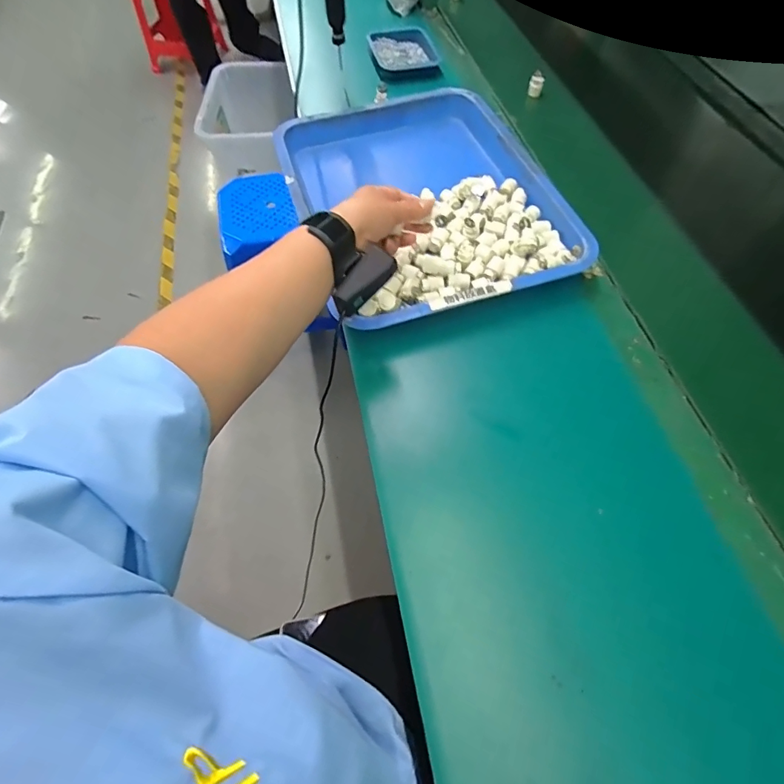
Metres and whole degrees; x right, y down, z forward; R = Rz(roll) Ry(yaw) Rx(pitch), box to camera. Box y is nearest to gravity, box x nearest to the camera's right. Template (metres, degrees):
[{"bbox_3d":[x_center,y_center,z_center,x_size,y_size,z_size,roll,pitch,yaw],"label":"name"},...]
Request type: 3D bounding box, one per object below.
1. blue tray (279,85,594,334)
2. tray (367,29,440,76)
[{"bbox_3d":[0.037,-0.281,0.636,0.346,0.064,0.454,-15,61,-9],"label":"blue tray"},{"bbox_3d":[0.019,-0.672,0.861,0.117,0.031,0.150,-11,61,-6],"label":"tray"}]

